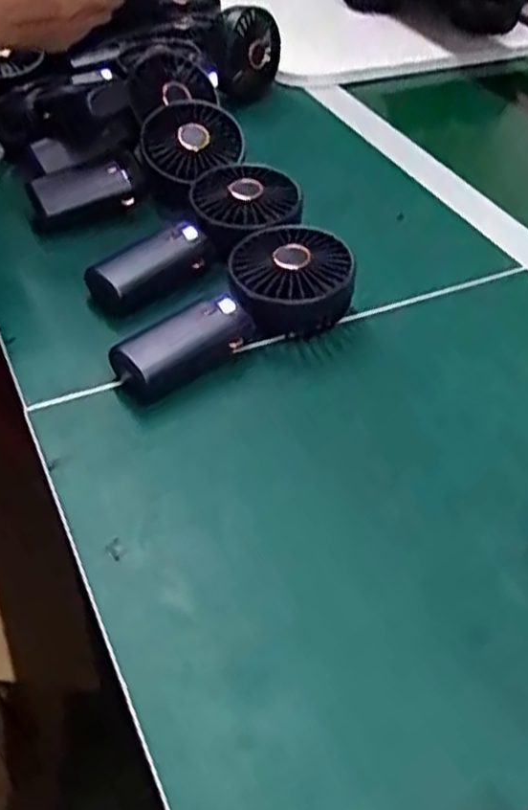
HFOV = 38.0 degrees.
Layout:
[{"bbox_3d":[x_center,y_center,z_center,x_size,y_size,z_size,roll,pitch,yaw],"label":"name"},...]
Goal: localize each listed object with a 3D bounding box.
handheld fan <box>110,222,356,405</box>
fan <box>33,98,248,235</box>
[{"bbox_3d":[-0.020,-0.066,0.533,0.188,0.045,0.094,-34,54,-16],"label":"handheld fan"},{"bbox_3d":[-0.111,-0.205,0.666,0.184,0.032,0.101,-24,48,0],"label":"fan"}]

